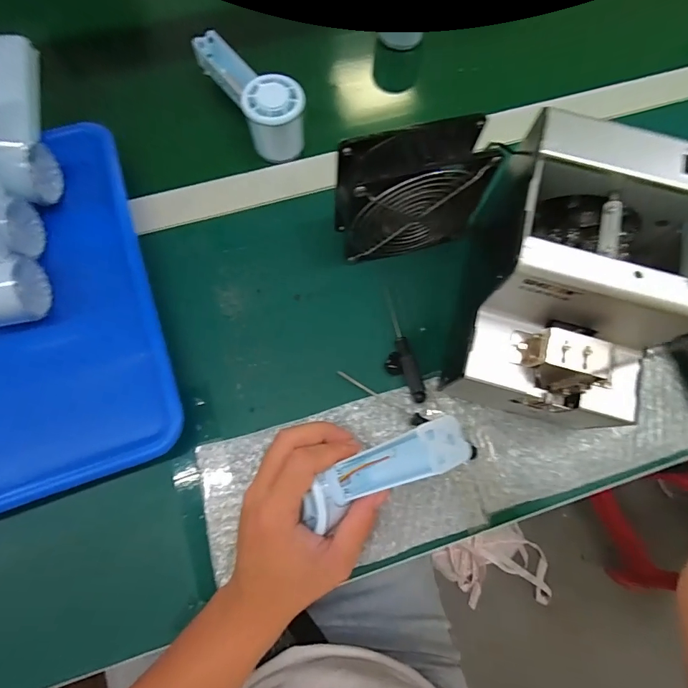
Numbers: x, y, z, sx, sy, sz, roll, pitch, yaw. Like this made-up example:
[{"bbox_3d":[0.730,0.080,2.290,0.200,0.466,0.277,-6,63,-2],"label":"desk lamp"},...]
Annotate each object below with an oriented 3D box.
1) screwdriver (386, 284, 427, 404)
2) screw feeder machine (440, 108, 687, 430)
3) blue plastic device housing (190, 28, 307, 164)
[{"bbox_3d":[0.051,-0.001,0.369,0.015,0.008,0.108,-17,75,-7],"label":"screwdriver"},{"bbox_3d":[0.165,-0.038,0.311,0.122,0.151,0.166,14,73,2],"label":"screw feeder machine"},{"bbox_3d":[-0.095,-0.261,0.420,0.055,0.052,0.148,-31,77,-11],"label":"blue plastic device housing"}]

